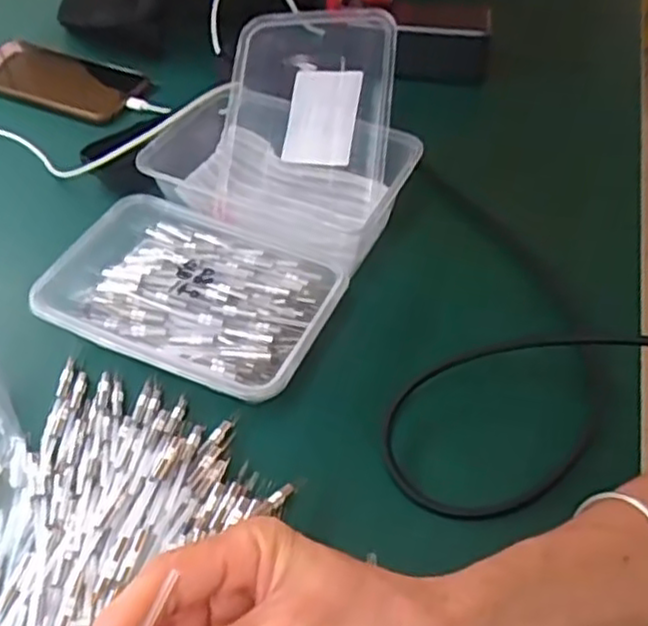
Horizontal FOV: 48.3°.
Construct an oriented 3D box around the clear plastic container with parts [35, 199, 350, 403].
[{"bbox_3d":[-0.080,-0.010,0.455,0.174,0.033,0.123,18,50,17],"label":"clear plastic container with parts"}]

